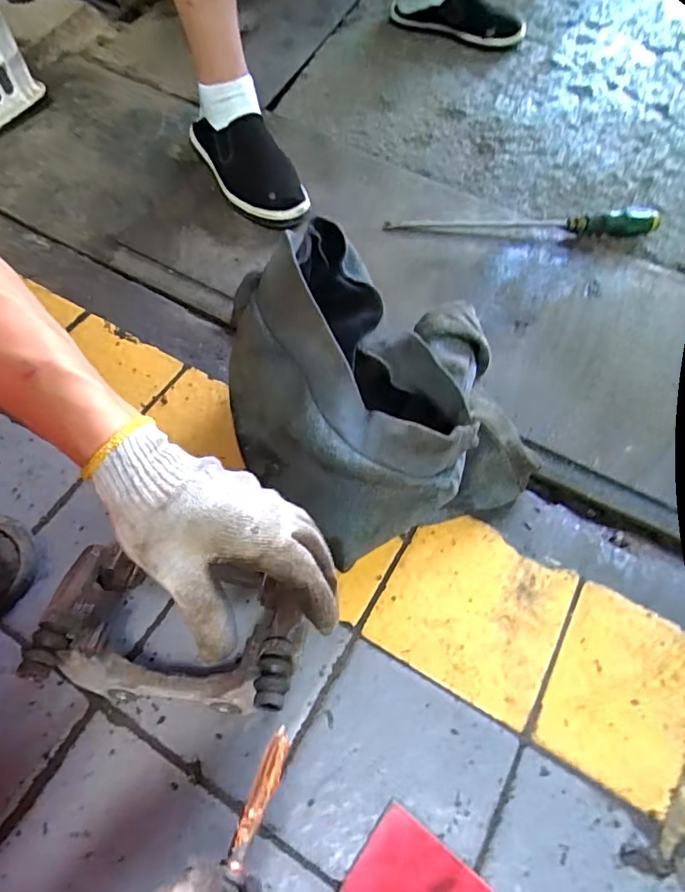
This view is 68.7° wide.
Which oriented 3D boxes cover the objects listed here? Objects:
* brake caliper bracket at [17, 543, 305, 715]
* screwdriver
[{"bbox_3d":[-0.122,0.143,0.388,0.188,0.093,0.104,8,60,7],"label":"brake caliper bracket"},{"bbox_3d":[0.254,-0.317,0.705,0.384,0.029,0.028,0,63,0],"label":"screwdriver"}]

